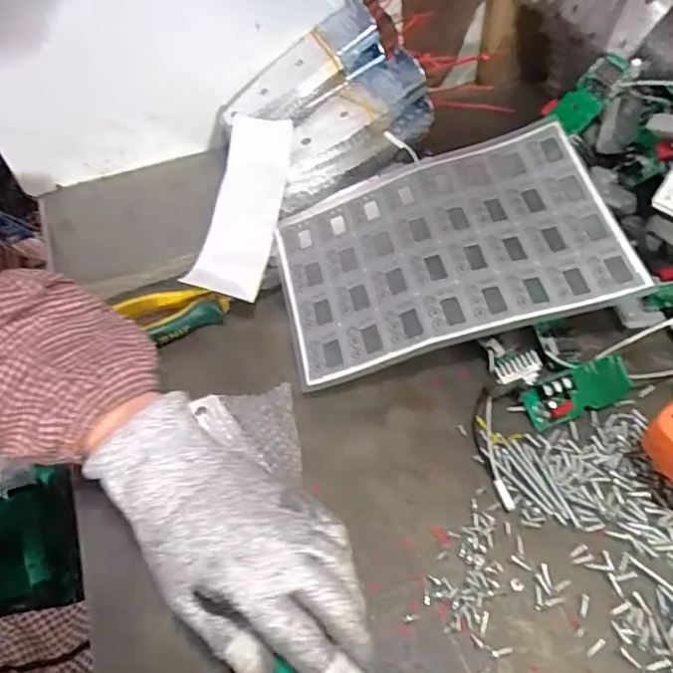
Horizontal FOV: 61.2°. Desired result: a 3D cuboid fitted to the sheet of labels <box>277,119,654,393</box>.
[{"bbox_3d":[0.084,-0.072,0.466,0.262,0.019,0.181,-17,57,5],"label":"sheet of labels"}]

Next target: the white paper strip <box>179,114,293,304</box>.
[{"bbox_3d":[-0.090,-0.126,0.555,0.065,0.028,0.183,7,73,10],"label":"white paper strip"}]

